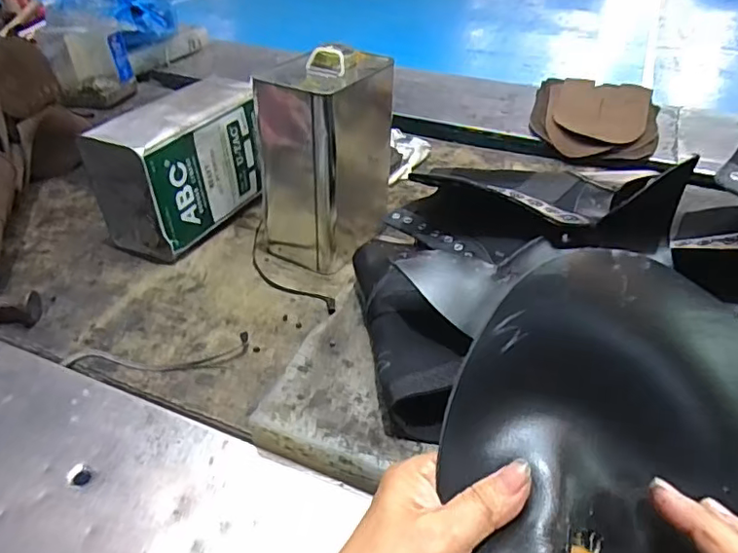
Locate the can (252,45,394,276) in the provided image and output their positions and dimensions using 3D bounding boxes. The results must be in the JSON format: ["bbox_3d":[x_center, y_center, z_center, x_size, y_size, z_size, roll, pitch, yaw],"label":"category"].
[{"bbox_3d":[-0.053,-0.148,0.695,0.107,0.228,0.148,21,42,24],"label":"can"}]

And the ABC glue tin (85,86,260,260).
[{"bbox_3d":[-0.242,-0.140,0.737,0.104,0.167,0.205,22,42,25],"label":"ABC glue tin"}]

